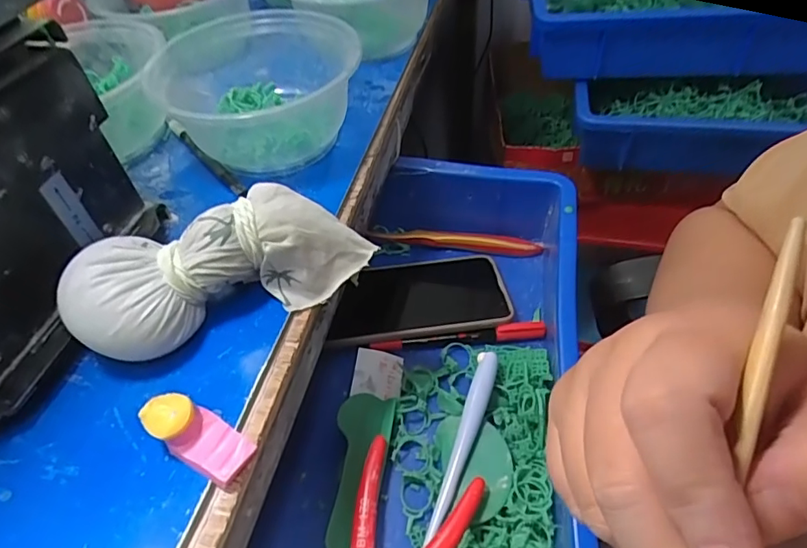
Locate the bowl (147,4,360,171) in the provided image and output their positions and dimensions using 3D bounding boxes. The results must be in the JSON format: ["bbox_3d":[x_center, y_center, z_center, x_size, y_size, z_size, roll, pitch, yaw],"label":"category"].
[{"bbox_3d":[-0.104,-0.135,0.368,0.134,0.059,0.160,-22,51,-14],"label":"bowl"}]

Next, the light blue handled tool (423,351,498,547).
[{"bbox_3d":[0.033,0.130,0.330,0.017,0.021,0.181,13,51,16],"label":"light blue handled tool"}]

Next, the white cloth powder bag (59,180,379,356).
[{"bbox_3d":[-0.087,-0.005,0.261,0.146,0.047,0.055,-22,51,-14],"label":"white cloth powder bag"}]

